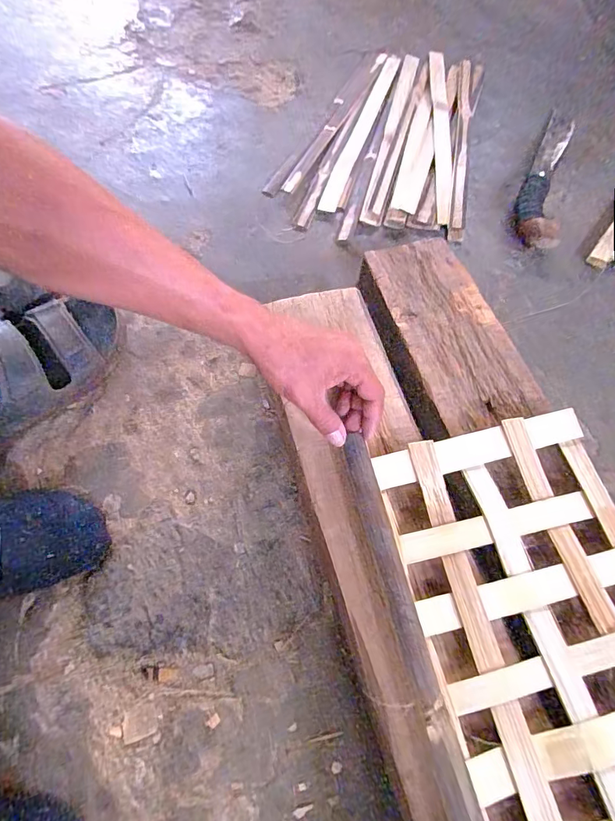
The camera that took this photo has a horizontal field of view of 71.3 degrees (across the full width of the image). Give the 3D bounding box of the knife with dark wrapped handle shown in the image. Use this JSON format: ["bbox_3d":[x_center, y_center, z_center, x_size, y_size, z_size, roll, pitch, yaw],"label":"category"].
[{"bbox_3d":[0.330,-0.317,0.602,0.059,0.035,0.241,17,67,7],"label":"knife with dark wrapped handle"}]

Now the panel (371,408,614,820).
[{"bbox_3d":[0.191,0.174,0.316,0.191,0.011,0.343,-14,67,-6],"label":"panel"}]

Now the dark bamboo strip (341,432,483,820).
[{"bbox_3d":[0.084,0.197,0.302,0.021,0.022,0.379,-13,68,-5],"label":"dark bamboo strip"}]

